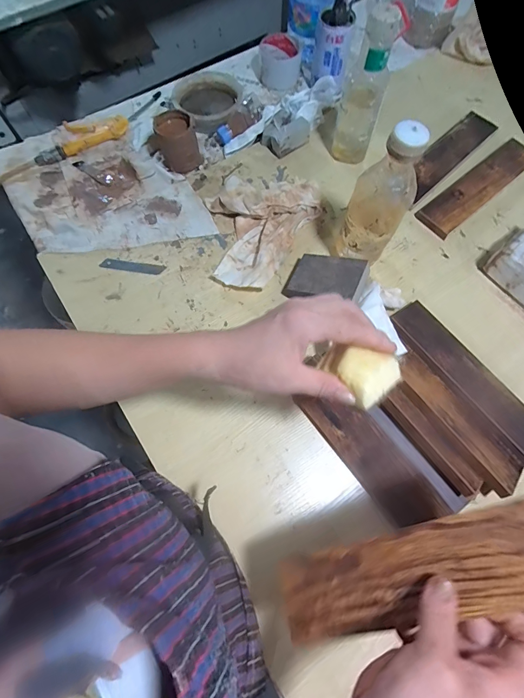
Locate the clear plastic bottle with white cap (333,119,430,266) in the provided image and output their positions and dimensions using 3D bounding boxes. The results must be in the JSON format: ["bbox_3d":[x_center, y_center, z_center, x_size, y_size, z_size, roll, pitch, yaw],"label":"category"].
[{"bbox_3d":[0.142,-0.177,0.452,0.072,0.204,0.056,31,73,11],"label":"clear plastic bottle with white cap"}]

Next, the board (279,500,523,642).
[{"bbox_3d":[0.122,0.161,0.257,0.241,0.006,0.057,-28,52,21],"label":"board"}]

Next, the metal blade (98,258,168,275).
[{"bbox_3d":[-0.197,-0.126,0.544,0.098,0.006,0.015,8,81,5],"label":"metal blade"}]

